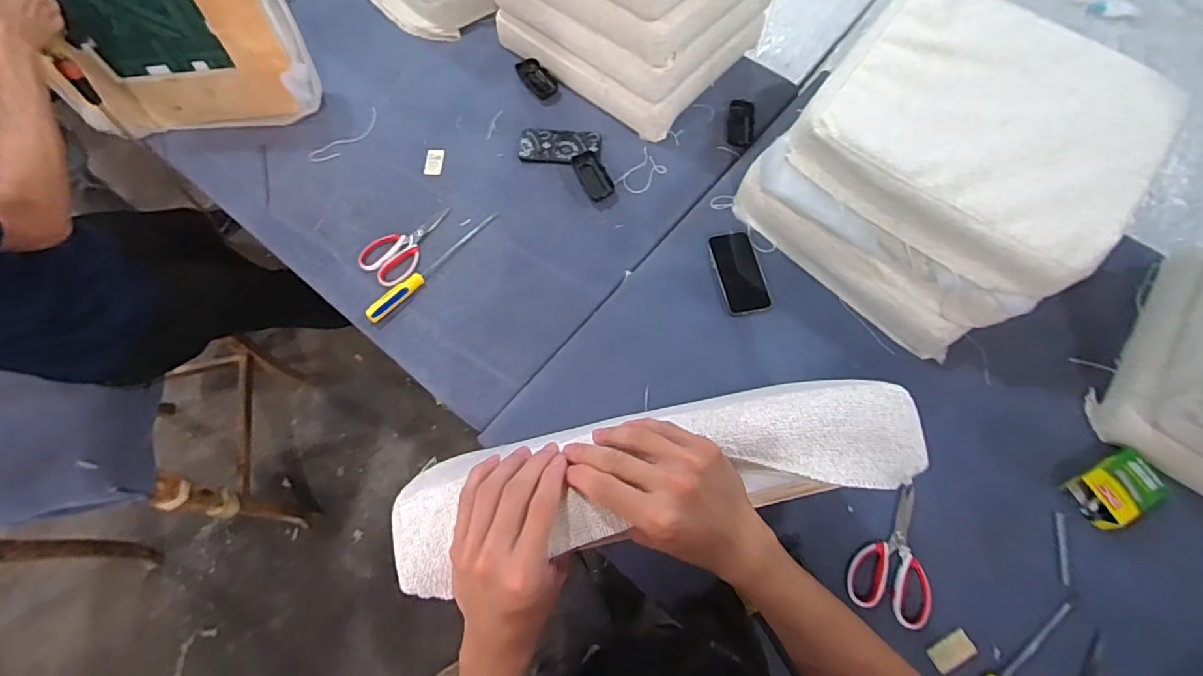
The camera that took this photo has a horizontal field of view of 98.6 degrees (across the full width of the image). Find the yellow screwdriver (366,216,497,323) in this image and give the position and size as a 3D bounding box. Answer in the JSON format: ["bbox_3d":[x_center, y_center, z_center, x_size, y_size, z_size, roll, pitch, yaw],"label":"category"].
[{"bbox_3d":[-0.307,-0.140,0.943,0.029,0.028,0.301,35,71,14],"label":"yellow screwdriver"}]

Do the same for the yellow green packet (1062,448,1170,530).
[{"bbox_3d":[0.756,0.223,0.754,0.110,0.034,0.082,-27,70,-11],"label":"yellow green packet"}]

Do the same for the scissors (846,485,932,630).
[{"bbox_3d":[0.425,0.305,0.746,0.110,0.011,0.184,21,69,8],"label":"scissors"}]

